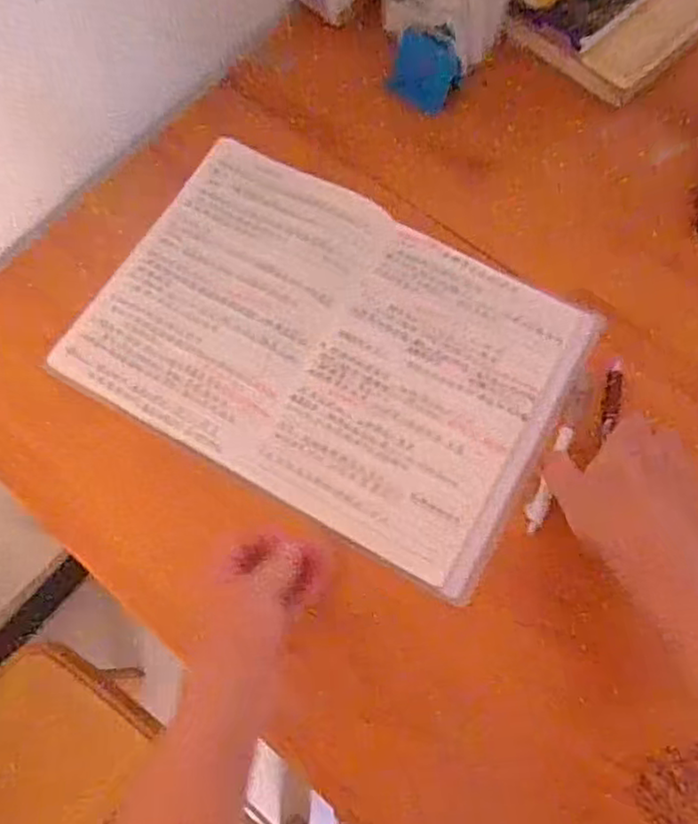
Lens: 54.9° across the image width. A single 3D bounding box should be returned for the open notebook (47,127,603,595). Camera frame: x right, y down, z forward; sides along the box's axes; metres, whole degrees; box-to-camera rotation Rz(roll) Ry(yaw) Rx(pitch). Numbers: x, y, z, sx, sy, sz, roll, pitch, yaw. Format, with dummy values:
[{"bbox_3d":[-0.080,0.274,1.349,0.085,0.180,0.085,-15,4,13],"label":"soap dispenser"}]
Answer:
[{"bbox_3d":[-0.016,-0.055,0.539,0.369,0.014,0.260,30,73,9],"label":"open notebook"}]

